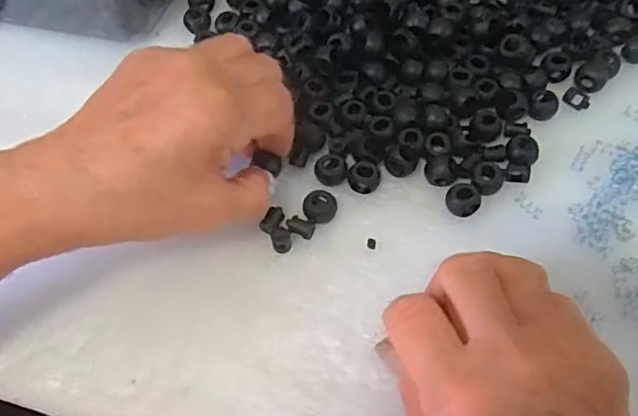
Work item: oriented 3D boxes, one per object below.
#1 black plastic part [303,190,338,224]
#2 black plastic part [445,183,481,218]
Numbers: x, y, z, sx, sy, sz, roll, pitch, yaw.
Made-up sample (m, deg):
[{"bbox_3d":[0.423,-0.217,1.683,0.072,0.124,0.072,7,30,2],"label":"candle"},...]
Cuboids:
[{"bbox_3d":[0.001,0.000,0.317,0.017,0.011,0.016,-2,59,3],"label":"black plastic part"},{"bbox_3d":[0.075,-0.005,0.315,0.016,0.010,0.017,-2,59,3],"label":"black plastic part"}]

